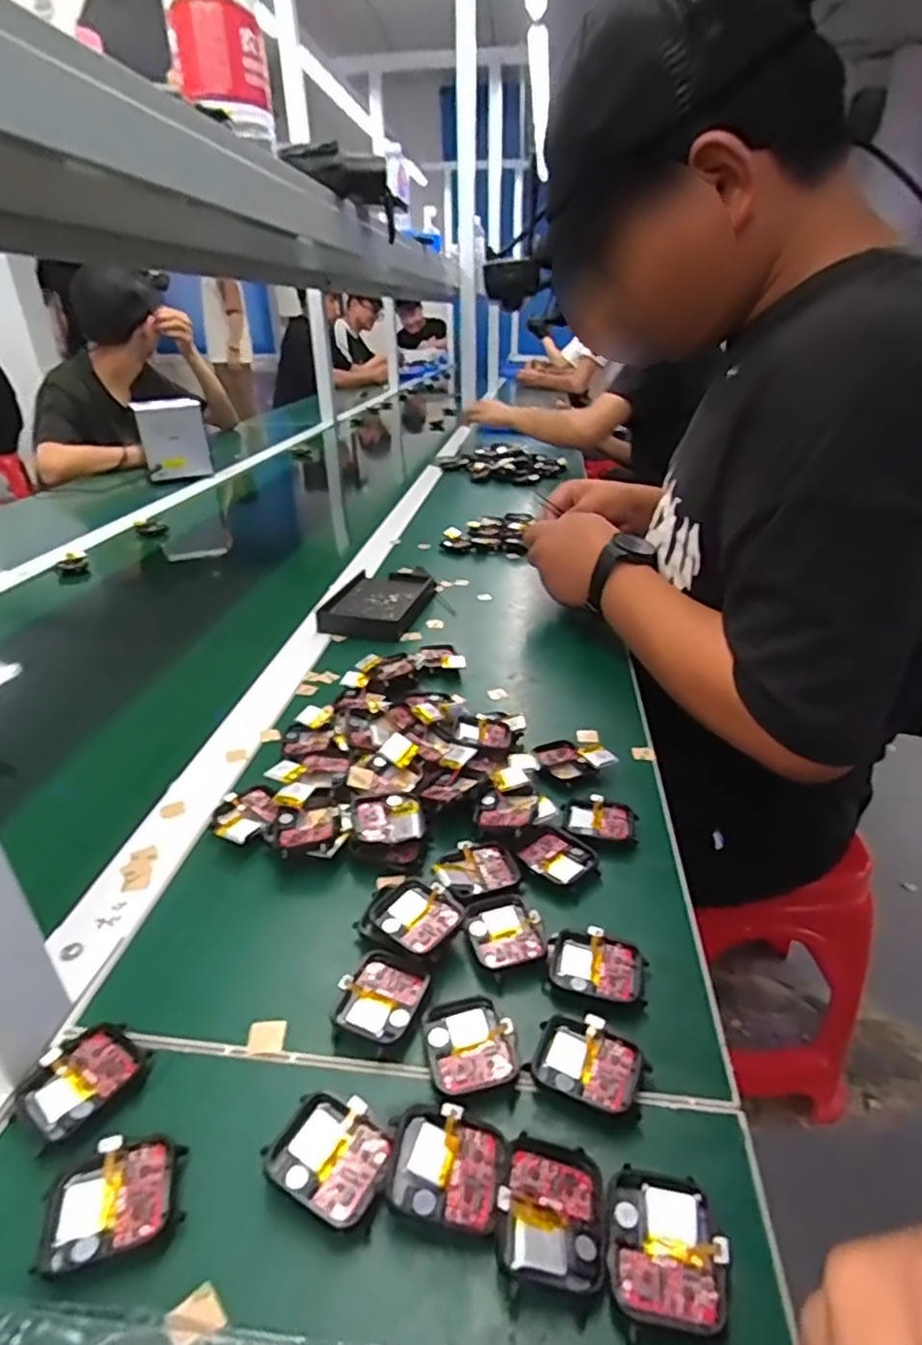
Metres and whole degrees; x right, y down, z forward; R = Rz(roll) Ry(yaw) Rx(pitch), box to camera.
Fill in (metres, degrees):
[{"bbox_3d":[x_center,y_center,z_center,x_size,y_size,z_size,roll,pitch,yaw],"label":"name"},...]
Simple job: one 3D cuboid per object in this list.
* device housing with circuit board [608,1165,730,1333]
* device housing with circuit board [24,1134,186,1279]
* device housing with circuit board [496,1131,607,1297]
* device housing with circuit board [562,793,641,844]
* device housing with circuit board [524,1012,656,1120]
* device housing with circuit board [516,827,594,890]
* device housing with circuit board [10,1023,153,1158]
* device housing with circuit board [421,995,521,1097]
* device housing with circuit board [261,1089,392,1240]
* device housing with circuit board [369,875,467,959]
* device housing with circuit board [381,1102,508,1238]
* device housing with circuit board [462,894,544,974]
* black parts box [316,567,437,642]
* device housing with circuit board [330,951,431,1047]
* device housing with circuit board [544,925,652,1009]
[{"bbox_3d":[0.069,0.194,0.224,0.037,0.005,0.042,5,29,11],"label":"device housing with circuit board"},{"bbox_3d":[-0.126,0.191,0.238,0.045,0.011,0.037,-9,29,-15],"label":"device housing with circuit board"},{"bbox_3d":[0.033,0.188,0.232,0.036,0.012,0.042,4,29,8],"label":"device housing with circuit board"},{"bbox_3d":[0.088,0.094,0.418,0.045,0.010,0.036,7,29,15],"label":"device housing with circuit board"},{"bbox_3d":[0.054,0.168,0.281,0.046,0.012,0.036,10,30,20],"label":"device housing with circuit board"},{"bbox_3d":[0.057,0.111,0.392,0.038,0.010,0.039,-25,37,-38],"label":"device housing with circuit board"},{"bbox_3d":[-0.158,0.170,0.275,0.037,0.008,0.044,16,32,28],"label":"device housing with circuit board"},{"bbox_3d":[0.004,0.163,0.288,0.036,0.009,0.042,-8,29,-13],"label":"device housing with circuit board"},{"bbox_3d":[-0.048,0.185,0.250,0.044,0.013,0.037,13,31,24],"label":"device housing with circuit board"},{"bbox_3d":[-0.024,0.127,0.342,0.045,0.014,0.037,23,36,37],"label":"device housing with circuit board"},{"bbox_3d":[-0.005,0.185,0.245,0.042,0.014,0.036,6,29,13],"label":"device housing with circuit board"},{"bbox_3d":[0.022,0.135,0.341,0.036,0.010,0.042,-9,29,-14],"label":"device housing with circuit board"},{"bbox_3d":[-0.090,-0.082,0.734,0.095,0.023,0.163,6,29,12],"label":"black parts box"},{"bbox_3d":[-0.037,0.152,0.309,0.036,0.011,0.041,11,31,21],"label":"device housing with circuit board"},{"bbox_3d":[0.066,0.145,0.324,0.046,0.013,0.034,9,30,17],"label":"device housing with circuit board"}]

